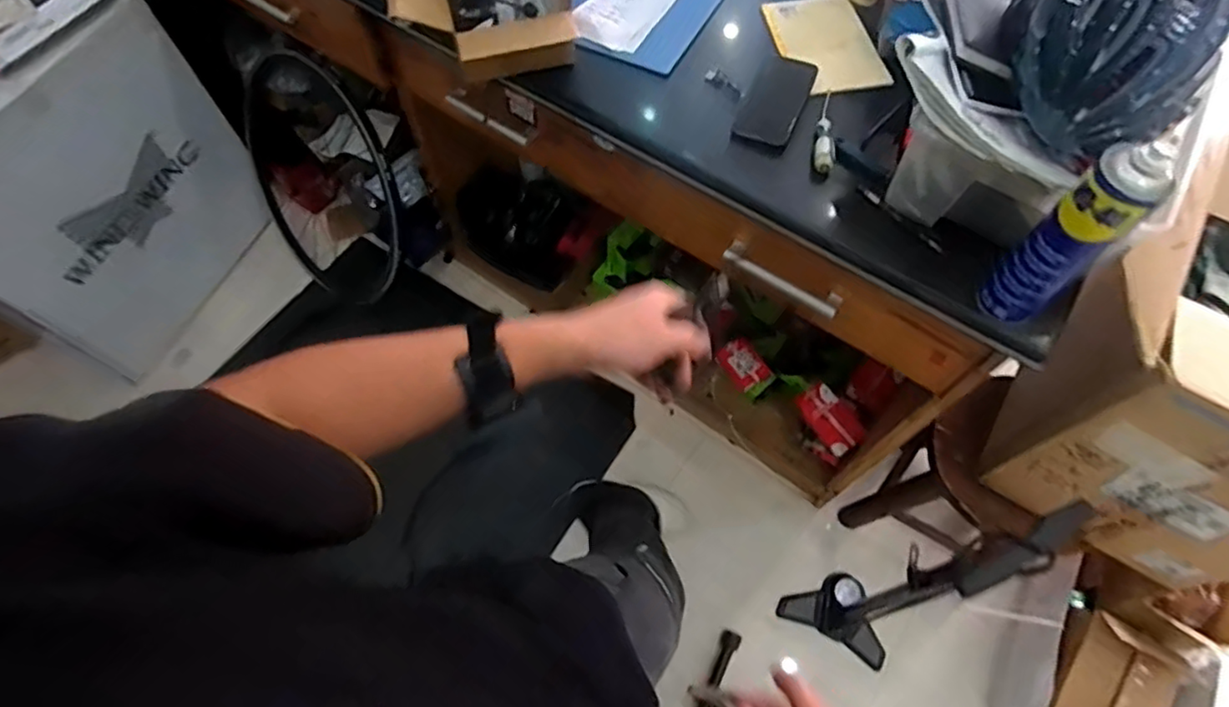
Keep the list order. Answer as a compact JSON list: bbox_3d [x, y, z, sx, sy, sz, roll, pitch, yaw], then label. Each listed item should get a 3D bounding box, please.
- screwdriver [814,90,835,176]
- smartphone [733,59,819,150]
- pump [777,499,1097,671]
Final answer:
[{"bbox_3d":[0.287,-0.310,0.855,0.026,0.023,0.154,7,63,3],"label":"screwdriver"},{"bbox_3d":[0.233,-0.366,0.889,0.080,0.009,0.159,22,65,11],"label":"smartphone"},{"bbox_3d":[0.486,0.425,1.055,0.229,0.713,0.171,-3,63,-2],"label":"pump"}]

